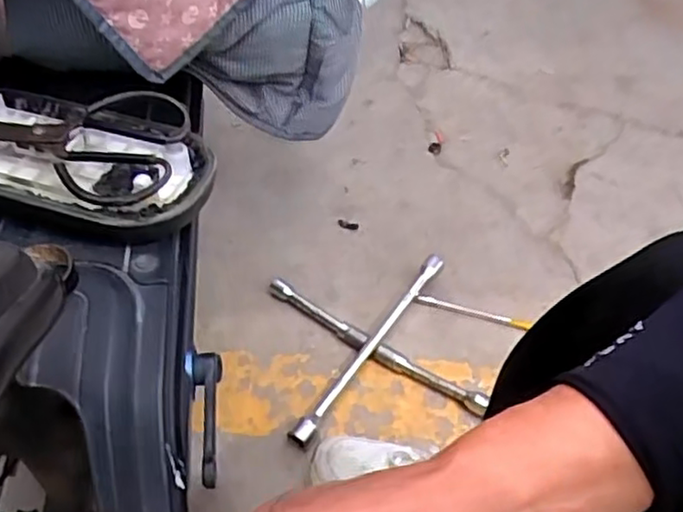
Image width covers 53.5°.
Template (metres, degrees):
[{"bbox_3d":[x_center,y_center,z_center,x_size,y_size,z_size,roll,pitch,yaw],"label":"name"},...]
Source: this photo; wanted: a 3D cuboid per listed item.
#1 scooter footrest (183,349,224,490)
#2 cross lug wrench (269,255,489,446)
[{"bbox_3d":[-0.107,0.125,0.533,0.027,0.025,0.115,-5,49,-7],"label":"scooter footrest"},{"bbox_3d":[0.045,0.117,0.908,0.255,0.035,0.250,-6,49,-8],"label":"cross lug wrench"}]

